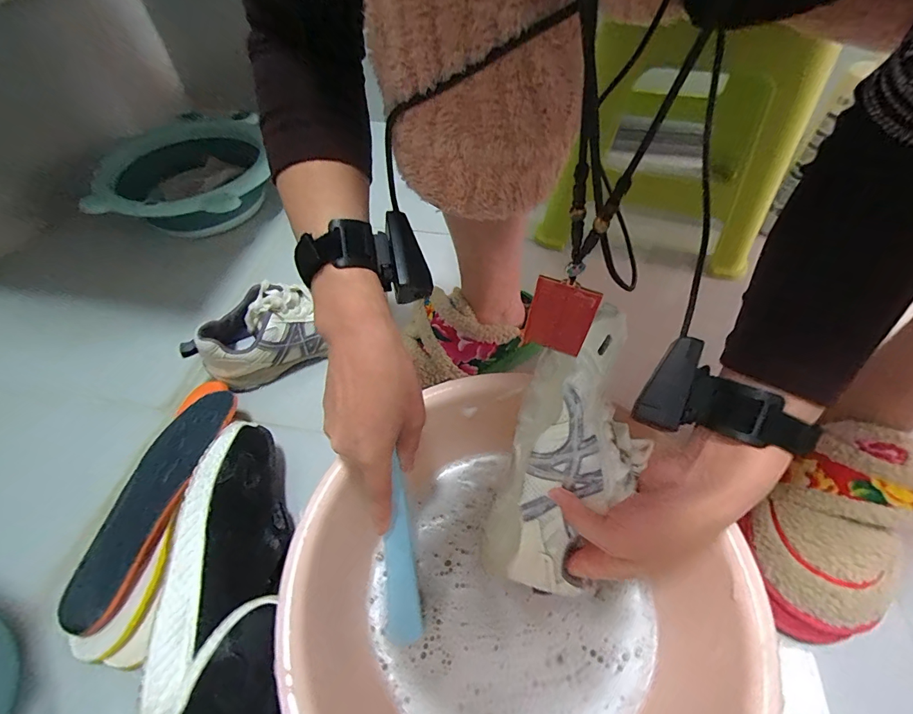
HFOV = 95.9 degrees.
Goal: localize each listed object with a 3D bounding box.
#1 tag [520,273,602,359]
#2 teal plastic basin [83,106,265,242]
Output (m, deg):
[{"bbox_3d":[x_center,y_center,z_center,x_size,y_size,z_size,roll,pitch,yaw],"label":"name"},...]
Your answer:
[{"bbox_3d":[0.062,-0.024,0.250,0.038,0.050,0.008,14,54,11],"label":"tag"},{"bbox_3d":[-0.481,-0.328,0.750,0.281,0.093,0.305,0,53,1],"label":"teal plastic basin"}]

